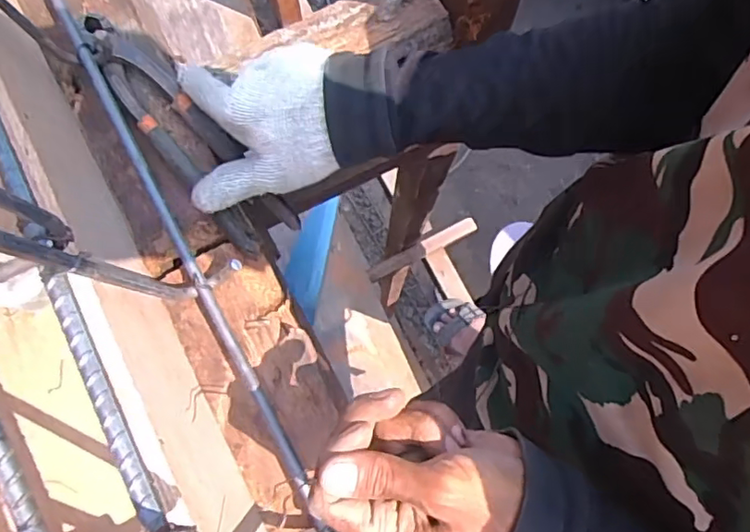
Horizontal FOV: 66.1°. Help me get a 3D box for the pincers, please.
[{"bbox_3d":[-0.143,-0.101,0.443,0.048,0.040,0.215,-39,85,-6],"label":"pincers"}]

